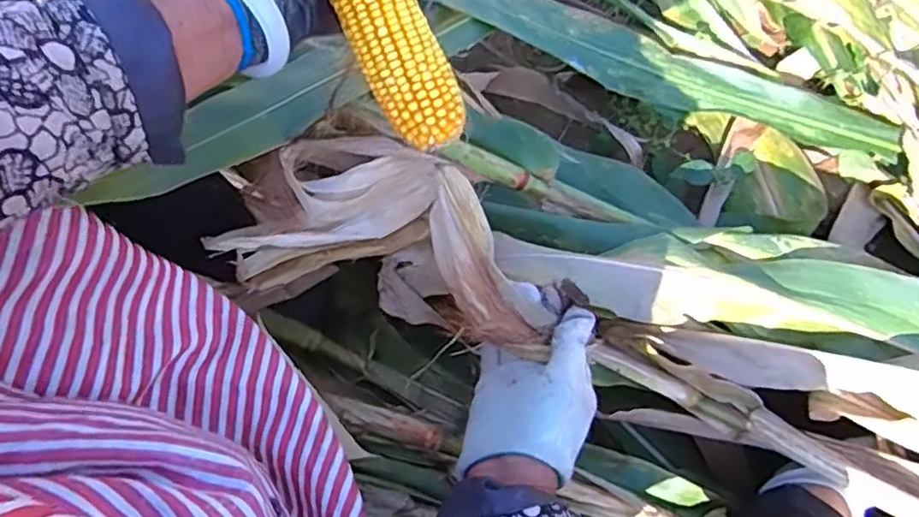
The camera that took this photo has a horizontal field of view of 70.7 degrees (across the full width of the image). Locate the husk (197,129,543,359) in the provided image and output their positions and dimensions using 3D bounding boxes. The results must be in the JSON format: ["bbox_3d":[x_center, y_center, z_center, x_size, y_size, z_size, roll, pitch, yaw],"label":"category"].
[{"bbox_3d":[-0.053,-0.021,0.523,0.252,0.102,0.146,14,72,3],"label":"husk"}]

